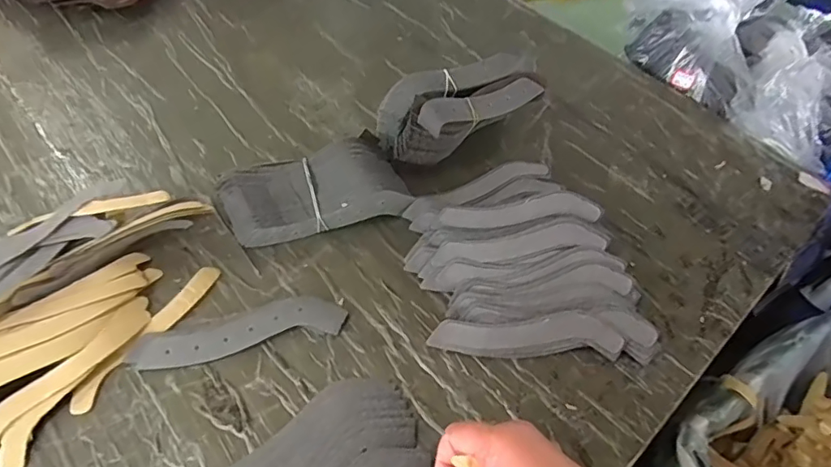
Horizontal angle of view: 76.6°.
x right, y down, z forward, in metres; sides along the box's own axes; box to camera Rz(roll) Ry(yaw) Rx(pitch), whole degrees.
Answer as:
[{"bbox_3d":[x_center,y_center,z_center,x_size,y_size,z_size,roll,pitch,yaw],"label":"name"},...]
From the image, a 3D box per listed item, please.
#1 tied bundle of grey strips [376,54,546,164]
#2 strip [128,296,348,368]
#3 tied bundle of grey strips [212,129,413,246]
[{"bbox_3d":[0.045,-0.130,0.559,0.170,0.084,0.093,-32,61,-25],"label":"tied bundle of grey strips"},{"bbox_3d":[-0.144,0.081,0.437,0.167,0.009,0.037,-10,54,-12],"label":"strip"},{"bbox_3d":[-0.099,-0.043,0.515,0.169,0.041,0.094,-14,55,-15],"label":"tied bundle of grey strips"}]

